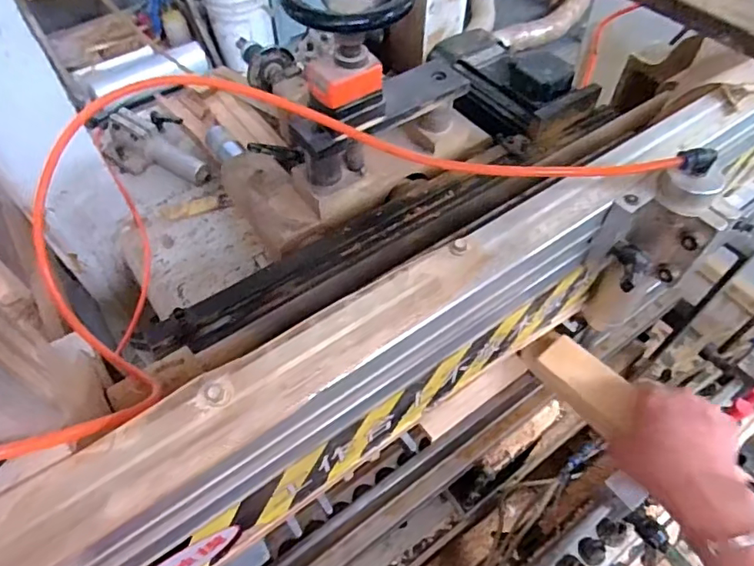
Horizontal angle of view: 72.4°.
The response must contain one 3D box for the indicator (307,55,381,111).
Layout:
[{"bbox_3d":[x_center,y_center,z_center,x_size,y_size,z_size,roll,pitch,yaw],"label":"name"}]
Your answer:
[{"bbox_3d":[-0.033,-0.209,0.520,0.067,0.029,0.048,-32,60,-20],"label":"indicator"}]

